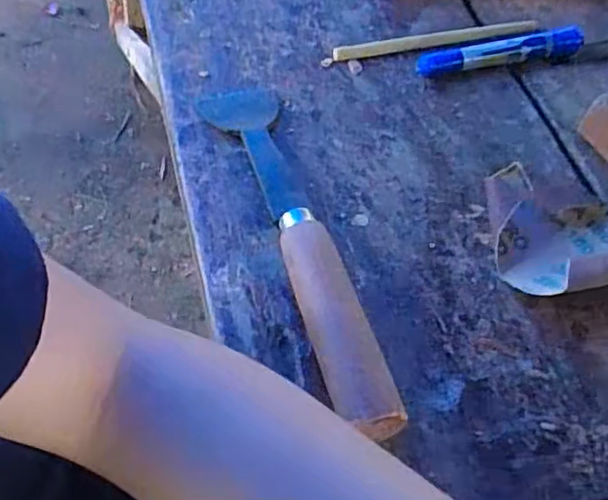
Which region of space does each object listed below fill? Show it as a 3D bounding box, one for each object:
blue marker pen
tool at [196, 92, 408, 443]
[{"bbox_3d":[0.152,-0.152,0.481,0.132,0.020,0.021,-7,57,-9],"label":"blue marker pen"},{"bbox_3d":[-0.008,-0.013,0.369,0.043,0.033,0.265,-13,58,-13],"label":"tool"}]

